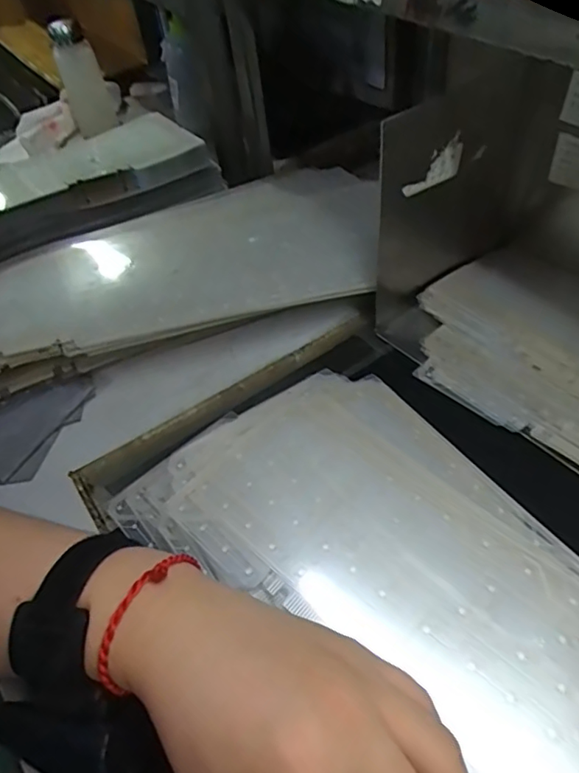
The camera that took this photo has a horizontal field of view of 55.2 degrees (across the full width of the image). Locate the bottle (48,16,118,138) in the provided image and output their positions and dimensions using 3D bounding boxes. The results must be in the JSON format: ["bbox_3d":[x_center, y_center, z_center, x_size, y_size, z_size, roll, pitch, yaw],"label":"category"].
[{"bbox_3d":[-0.277,-0.414,0.743,0.054,0.130,0.043,-18,50,-11],"label":"bottle"}]

